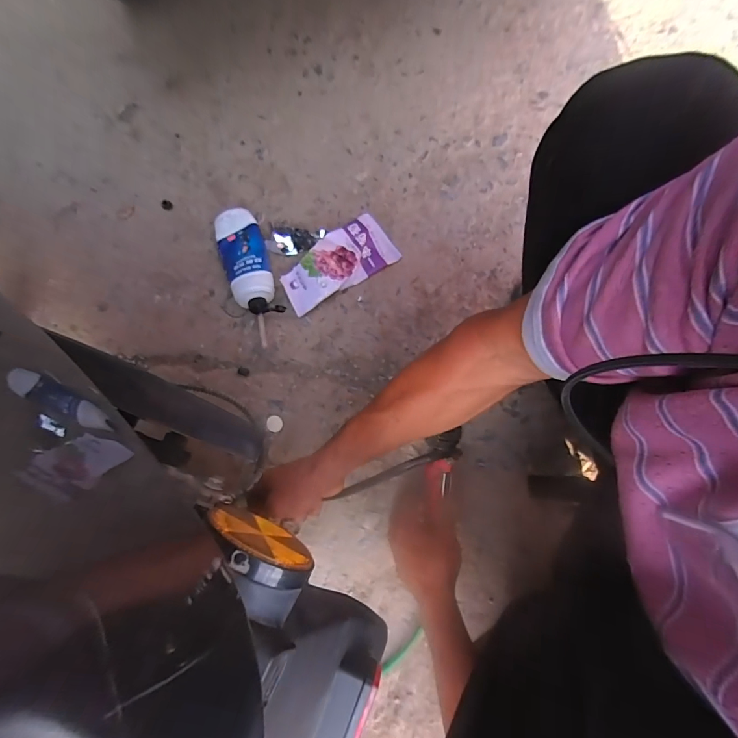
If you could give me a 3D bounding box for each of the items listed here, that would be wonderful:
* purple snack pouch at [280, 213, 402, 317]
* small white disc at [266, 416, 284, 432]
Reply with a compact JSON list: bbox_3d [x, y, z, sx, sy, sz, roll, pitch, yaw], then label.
[{"bbox_3d":[-0.054,-0.181,0.631,0.197,0.045,0.097,-32,81,-7],"label":"purple snack pouch"},{"bbox_3d":[-0.147,0.085,0.596,0.025,0.004,0.024,0,79,-1],"label":"small white disc"}]

